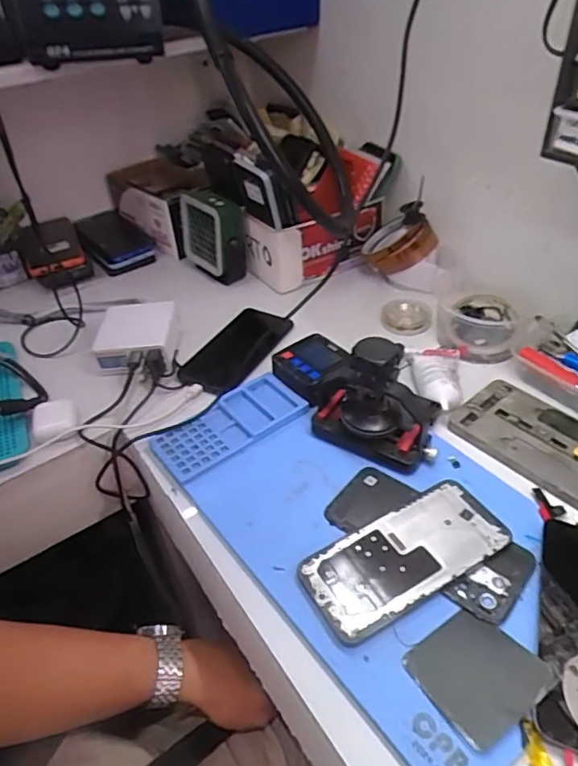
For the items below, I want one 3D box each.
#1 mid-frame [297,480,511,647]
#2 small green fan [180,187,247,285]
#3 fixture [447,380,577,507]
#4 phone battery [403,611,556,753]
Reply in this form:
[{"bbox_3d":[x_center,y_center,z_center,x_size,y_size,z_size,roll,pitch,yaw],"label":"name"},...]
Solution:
[{"bbox_3d":[0.091,0.132,0.419,0.162,0.010,0.072,-22,44,-19],"label":"mid-frame"},{"bbox_3d":[-0.109,-0.215,0.782,0.052,0.108,0.117,-27,46,-24],"label":"small green fan"},{"bbox_3d":[0.243,0.059,0.497,0.086,0.010,0.178,-30,47,-27],"label":"fixture"},{"bbox_3d":[0.123,0.189,0.354,0.069,0.006,0.069,-26,45,-23],"label":"phone battery"}]

